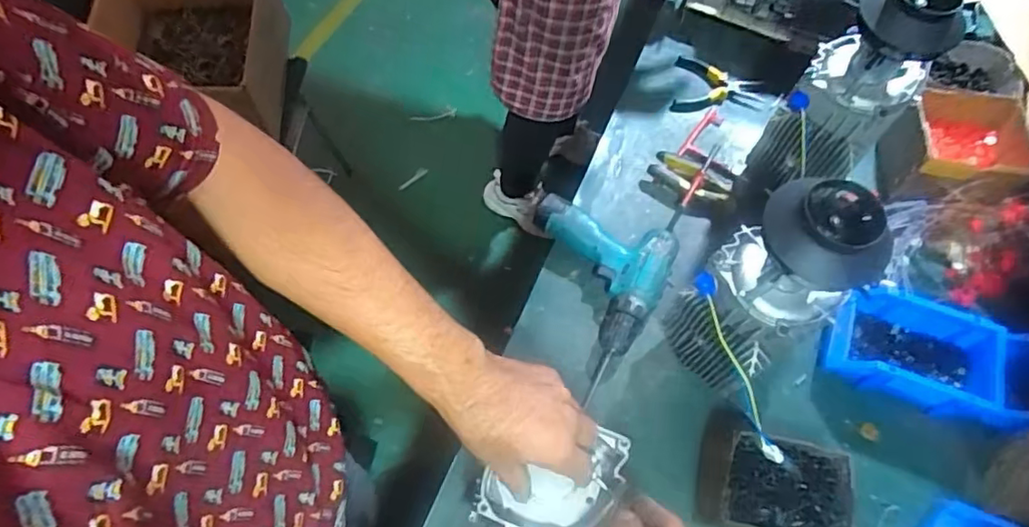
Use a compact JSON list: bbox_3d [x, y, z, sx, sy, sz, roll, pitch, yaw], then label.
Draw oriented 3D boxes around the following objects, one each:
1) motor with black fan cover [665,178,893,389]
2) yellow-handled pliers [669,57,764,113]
[{"bbox_3d":[0.258,0.037,0.637,0.103,0.332,0.110,0,64,-1],"label":"motor with black fan cover"},{"bbox_3d":[0.333,-0.286,0.985,0.146,0.015,0.114,18,65,8],"label":"yellow-handled pliers"}]

